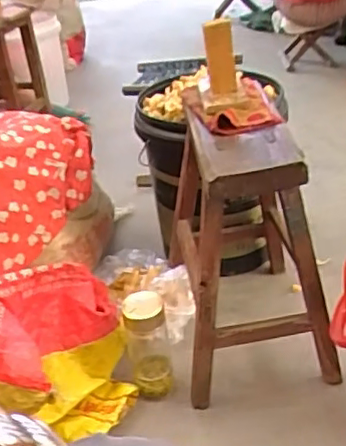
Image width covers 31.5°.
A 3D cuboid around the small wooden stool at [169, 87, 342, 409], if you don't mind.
[{"bbox_3d":[0.126,0.021,1.093,0.269,0.435,0.390,-5,30,3],"label":"small wooden stool"}]

